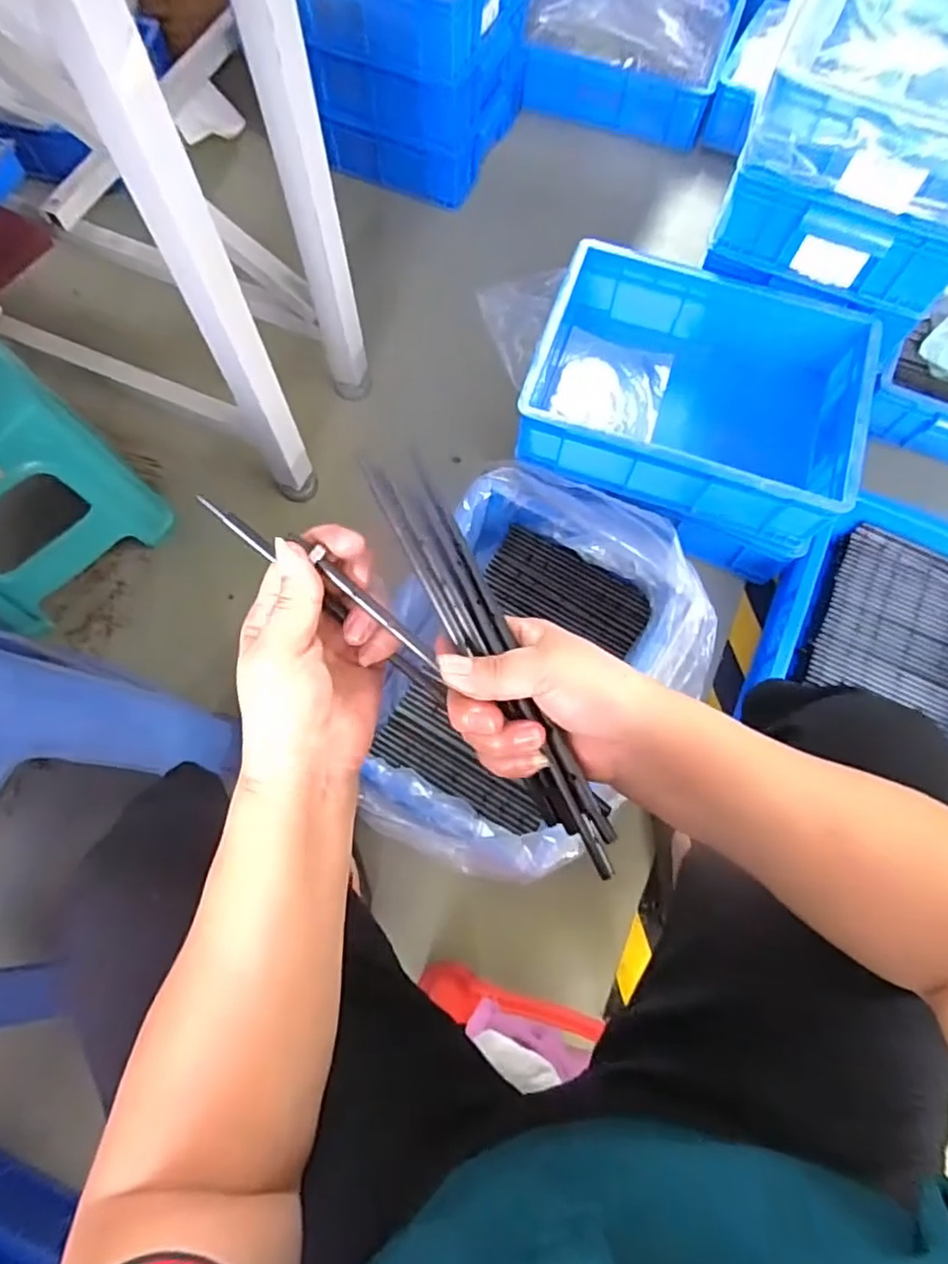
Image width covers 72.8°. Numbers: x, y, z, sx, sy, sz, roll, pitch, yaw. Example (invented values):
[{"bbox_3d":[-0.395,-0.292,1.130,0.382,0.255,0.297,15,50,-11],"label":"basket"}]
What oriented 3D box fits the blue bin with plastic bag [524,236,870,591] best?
[{"bbox_3d":[0.286,-0.304,0.885,0.411,0.198,0.323,19,72,5],"label":"blue bin with plastic bag"}]

